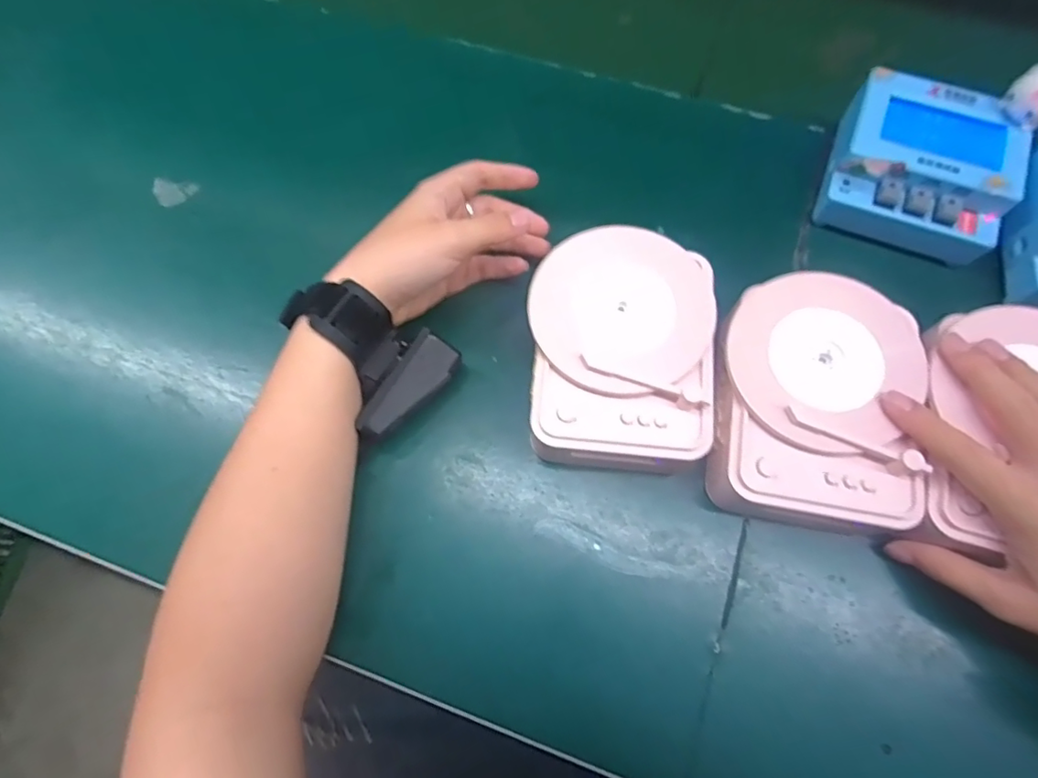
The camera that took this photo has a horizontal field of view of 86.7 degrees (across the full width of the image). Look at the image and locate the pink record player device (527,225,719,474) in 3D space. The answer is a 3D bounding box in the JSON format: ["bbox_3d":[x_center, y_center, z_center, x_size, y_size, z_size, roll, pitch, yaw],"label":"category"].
[{"bbox_3d":[0.058,-0.020,0.321,0.103,0.050,0.136,4,70,3],"label":"pink record player device"}]

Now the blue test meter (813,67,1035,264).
[{"bbox_3d":[0.260,-0.146,0.357,0.104,0.043,0.097,18,72,8],"label":"blue test meter"}]

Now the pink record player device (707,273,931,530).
[{"bbox_3d":[0.161,0.007,0.307,0.100,0.051,0.131,8,70,4],"label":"pink record player device"}]

